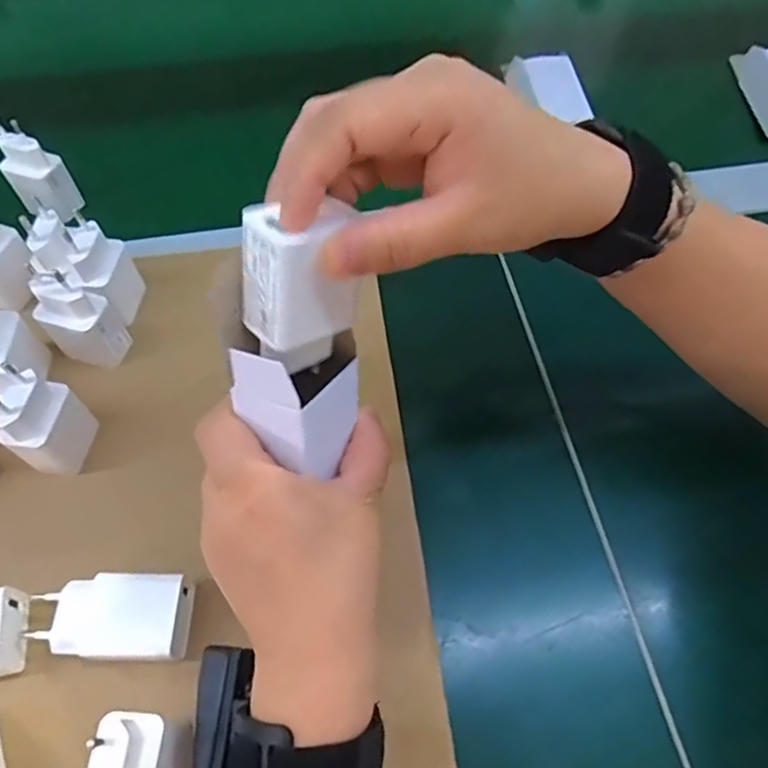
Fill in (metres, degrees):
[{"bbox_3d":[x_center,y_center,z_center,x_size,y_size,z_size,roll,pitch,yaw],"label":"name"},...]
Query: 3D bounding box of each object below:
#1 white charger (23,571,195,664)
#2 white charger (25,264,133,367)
[{"bbox_3d":[-0.134,0.118,0.305,0.079,0.024,0.040,2,60,2],"label":"white charger"},{"bbox_3d":[-0.187,-0.042,0.369,0.038,0.071,0.028,16,61,10],"label":"white charger"}]

